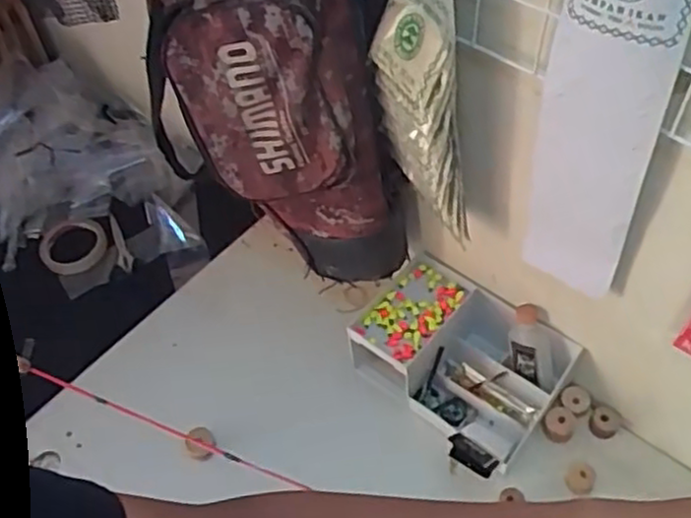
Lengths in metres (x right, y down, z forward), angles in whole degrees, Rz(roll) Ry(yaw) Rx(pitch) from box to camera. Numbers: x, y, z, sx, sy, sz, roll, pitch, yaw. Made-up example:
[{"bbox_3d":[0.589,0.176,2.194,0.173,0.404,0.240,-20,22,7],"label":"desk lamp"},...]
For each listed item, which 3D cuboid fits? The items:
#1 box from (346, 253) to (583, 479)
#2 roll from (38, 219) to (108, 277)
[{"bbox_3d":[0.138,0.125,0.875,0.230,0.121,0.157,36,63,28],"label":"box"},{"bbox_3d":[-0.404,-0.017,1.057,0.096,0.017,0.099,-3,52,3],"label":"roll"}]

